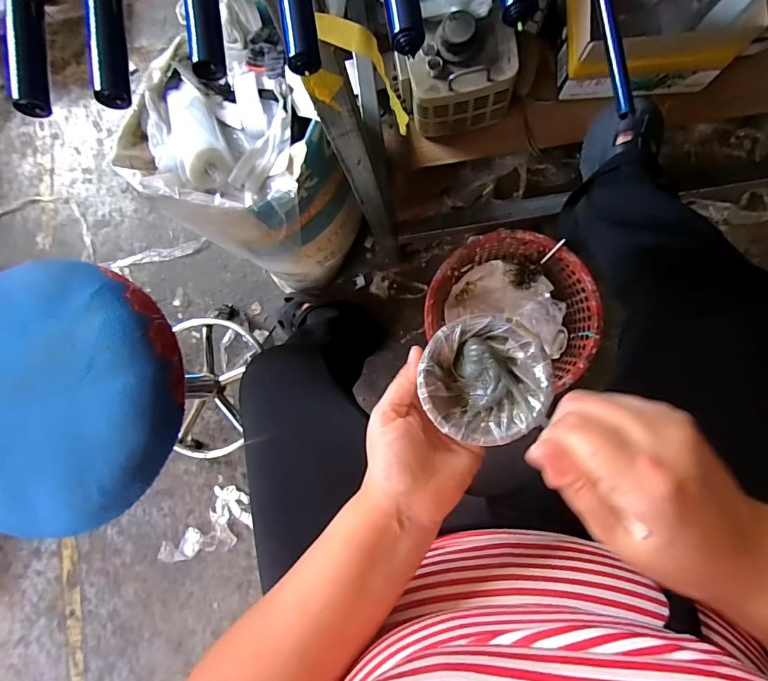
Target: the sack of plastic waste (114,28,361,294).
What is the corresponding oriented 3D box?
[{"bbox_3d":[-0.234,-0.283,0.819,0.332,0.376,0.235,41,92,8],"label":"sack of plastic waste"}]

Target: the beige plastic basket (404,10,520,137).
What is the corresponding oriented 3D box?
[{"bbox_3d":[0.143,-0.477,0.820,0.185,0.180,0.116,-11,85,7],"label":"beige plastic basket"}]

